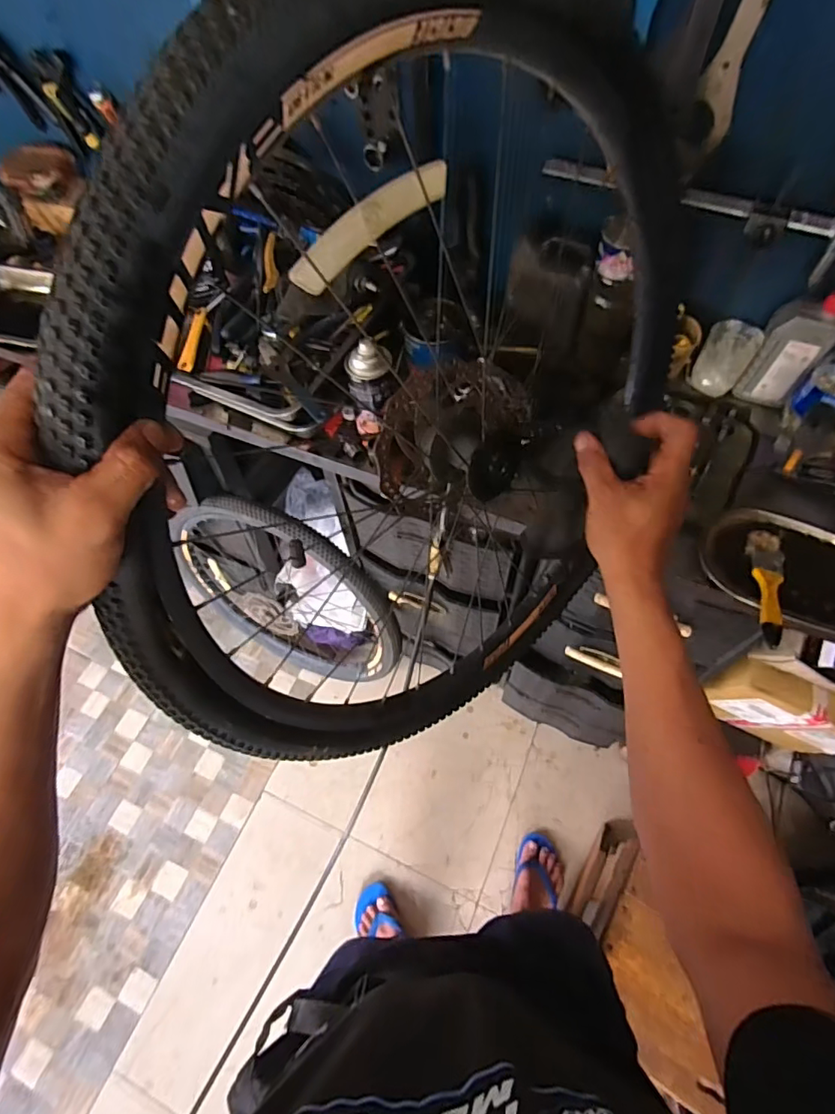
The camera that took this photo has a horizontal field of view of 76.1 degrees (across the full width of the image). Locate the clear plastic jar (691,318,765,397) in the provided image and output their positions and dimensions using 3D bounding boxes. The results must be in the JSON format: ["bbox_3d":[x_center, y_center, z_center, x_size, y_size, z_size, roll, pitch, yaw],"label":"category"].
[{"bbox_3d":[0.472,-0.303,0.824,0.071,0.092,0.058,37,68,21],"label":"clear plastic jar"}]

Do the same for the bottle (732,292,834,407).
[{"bbox_3d":[0.544,-0.306,0.777,0.082,0.167,0.057,24,65,15],"label":"bottle"}]

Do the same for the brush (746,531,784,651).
[{"bbox_3d":[0.442,0.033,0.663,0.041,0.031,0.174,11,62,9],"label":"brush"}]

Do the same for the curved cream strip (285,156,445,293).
[{"bbox_3d":[-0.028,-0.205,0.328,0.125,0.024,0.009,-45,34,-13],"label":"curved cream strip"}]

